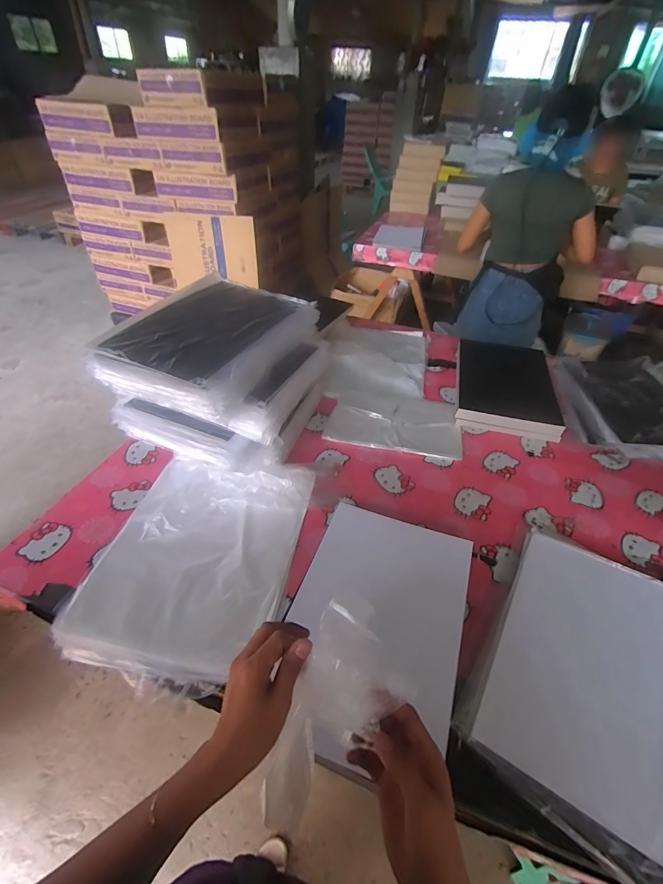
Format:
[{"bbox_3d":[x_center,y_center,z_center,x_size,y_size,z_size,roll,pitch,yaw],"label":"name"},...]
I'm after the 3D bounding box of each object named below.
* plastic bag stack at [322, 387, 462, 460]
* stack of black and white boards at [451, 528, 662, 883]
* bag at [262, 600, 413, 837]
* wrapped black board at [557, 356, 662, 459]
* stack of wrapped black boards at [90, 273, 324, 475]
[{"bbox_3d":[0.159,-0.056,0.995,0.317,0.009,0.207,9,44,6],"label":"plastic bag stack"},{"bbox_3d":[0.405,0.347,0.561,0.335,0.052,0.392,28,49,24],"label":"stack of black and white boards"},{"bbox_3d":[0.000,0.272,0.377,0.098,0.030,0.220,23,84,20],"label":"bag"},{"bbox_3d":[0.832,-0.109,1.076,0.398,0.036,0.423,8,43,5],"label":"wrapped black board"},{"bbox_3d":[-0.235,-0.151,0.893,0.367,0.262,0.396,17,45,14],"label":"stack of wrapped black boards"}]

